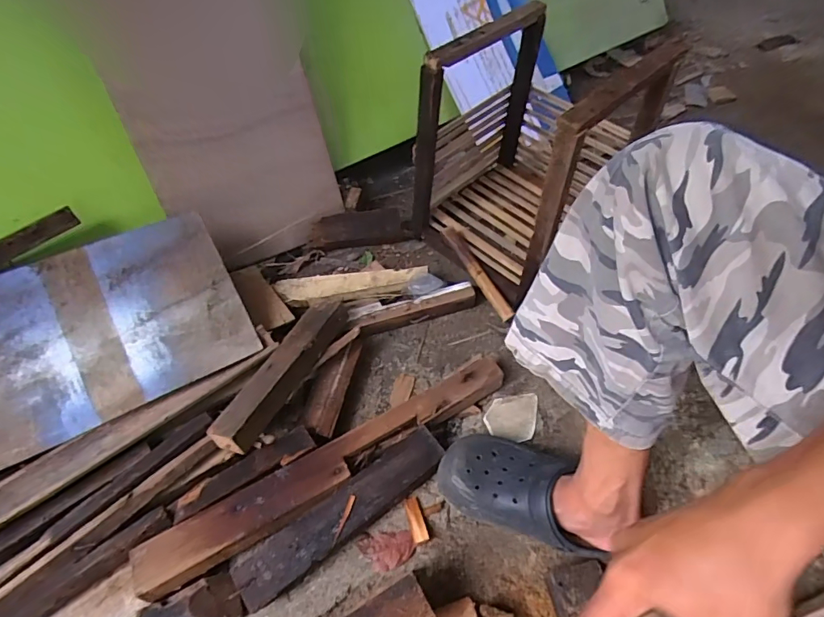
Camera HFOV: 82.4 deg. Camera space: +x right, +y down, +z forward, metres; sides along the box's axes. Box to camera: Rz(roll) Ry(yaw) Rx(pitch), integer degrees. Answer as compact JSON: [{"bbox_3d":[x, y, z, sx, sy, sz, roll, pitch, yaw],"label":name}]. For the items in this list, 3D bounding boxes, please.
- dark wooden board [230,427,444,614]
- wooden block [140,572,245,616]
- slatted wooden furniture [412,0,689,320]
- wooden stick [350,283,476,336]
[{"bbox_3d":[-0.091,0.277,0.645,0.305,0.049,0.074,-31,56,-17],"label":"dark wooden board"},{"bbox_3d":[-0.272,0.379,0.584,0.114,0.049,0.062,-24,54,-12],"label":"wooden block"},{"bbox_3d":[0.198,-0.260,0.821,0.326,0.380,0.314,-34,57,-19],"label":"slatted wooden furniture"},{"bbox_3d":[0.003,0.004,0.847,0.228,0.049,0.044,-16,53,-7],"label":"wooden stick"}]

